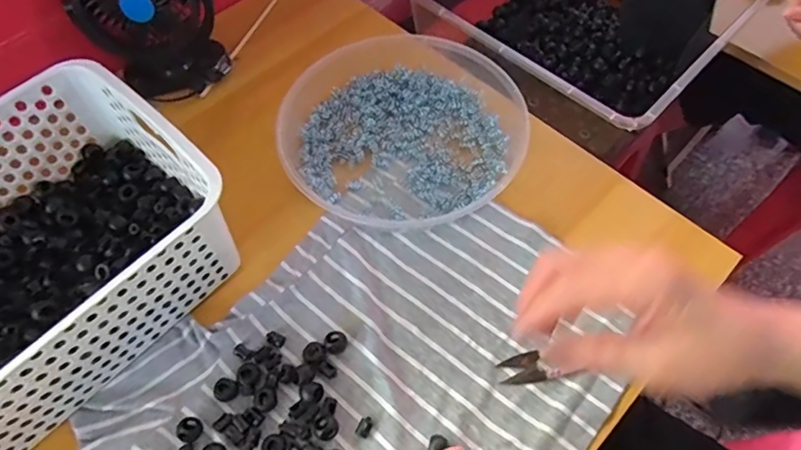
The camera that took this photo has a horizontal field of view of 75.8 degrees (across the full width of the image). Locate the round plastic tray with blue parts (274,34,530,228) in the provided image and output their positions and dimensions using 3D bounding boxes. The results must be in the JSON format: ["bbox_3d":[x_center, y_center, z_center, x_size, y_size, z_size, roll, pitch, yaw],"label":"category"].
[{"bbox_3d":[0.000,-0.099,0.496,0.221,0.039,0.204,0,60,1],"label":"round plastic tray with blue parts"}]

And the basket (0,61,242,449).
[{"bbox_3d":[-0.289,0.040,0.381,0.201,0.113,0.299,38,68,20],"label":"basket"}]

